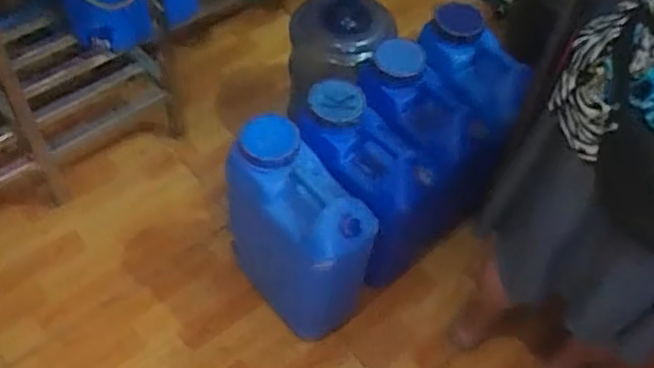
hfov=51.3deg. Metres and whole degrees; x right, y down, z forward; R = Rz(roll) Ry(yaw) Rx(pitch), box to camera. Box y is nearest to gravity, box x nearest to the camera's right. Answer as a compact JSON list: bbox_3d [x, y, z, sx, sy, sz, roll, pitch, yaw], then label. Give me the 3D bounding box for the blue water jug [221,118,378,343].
[{"bbox_3d":[-0.061,0.116,1.444,0.321,0.424,0.167,39,61,21],"label":"blue water jug"}]

